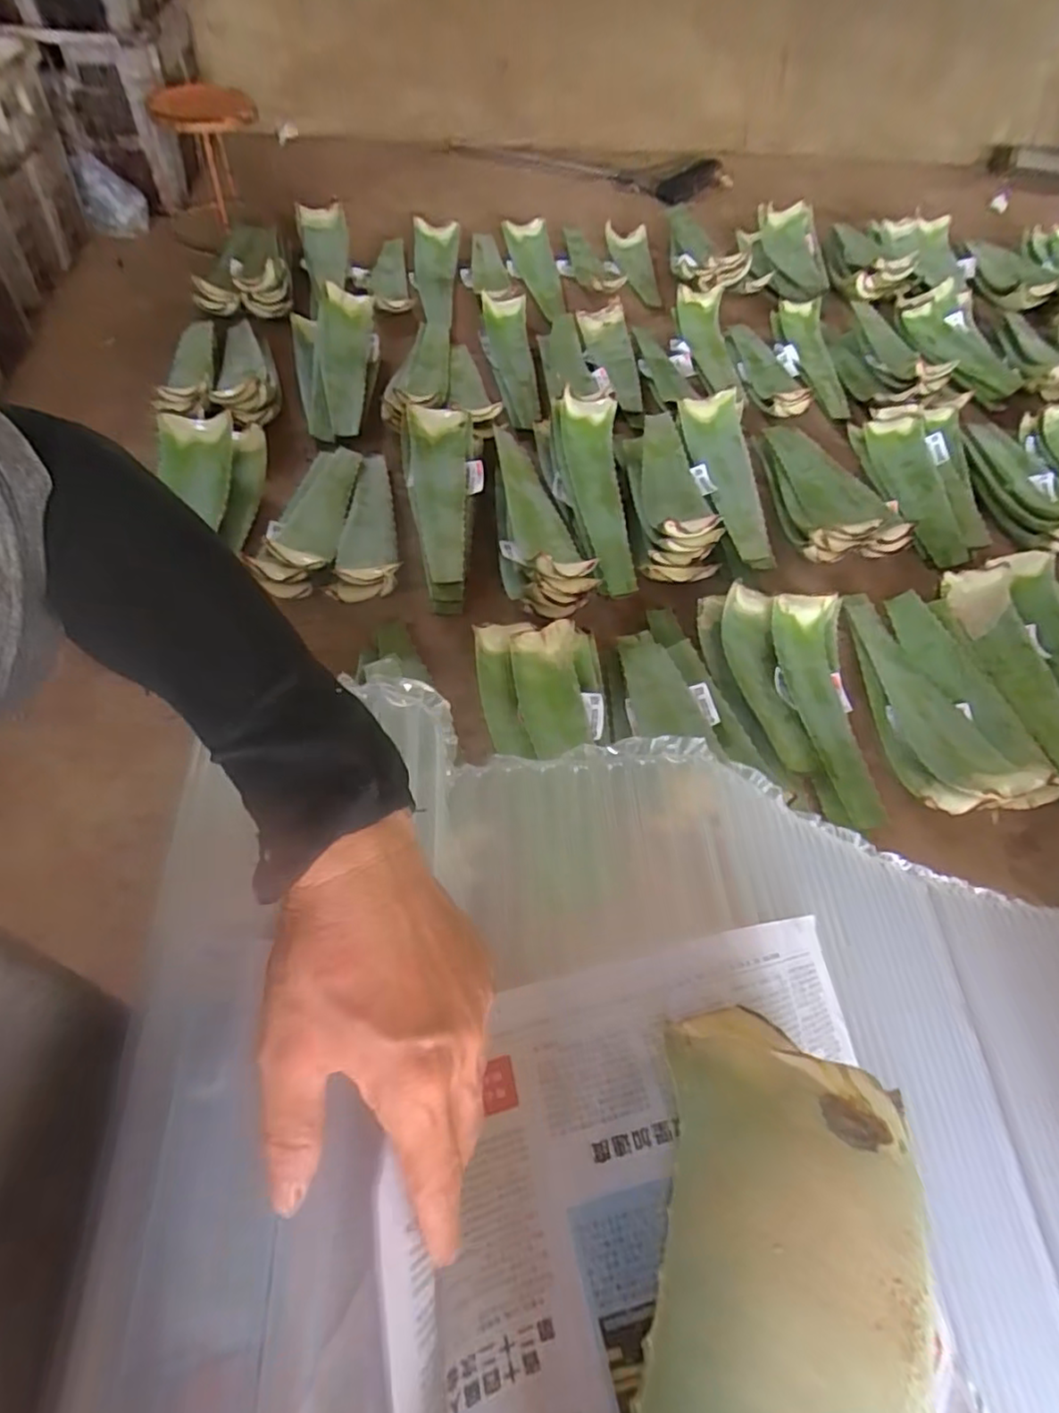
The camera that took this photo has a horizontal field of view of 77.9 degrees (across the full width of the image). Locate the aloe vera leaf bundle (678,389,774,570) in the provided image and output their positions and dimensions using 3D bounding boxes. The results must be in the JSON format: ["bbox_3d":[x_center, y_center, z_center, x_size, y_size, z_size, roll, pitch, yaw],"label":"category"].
[{"bbox_3d":[0.370,-0.435,1.248,0.124,0.102,0.392,0,55,-3],"label":"aloe vera leaf bundle"}]

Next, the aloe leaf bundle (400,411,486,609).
[{"bbox_3d":[-0.151,-0.352,1.132,0.131,0.059,0.391,-4,70,-6],"label":"aloe leaf bundle"}]

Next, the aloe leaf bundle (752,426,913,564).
[{"bbox_3d":[0.598,-0.460,1.326,0.219,0.056,0.421,-2,55,-5],"label":"aloe leaf bundle"}]

